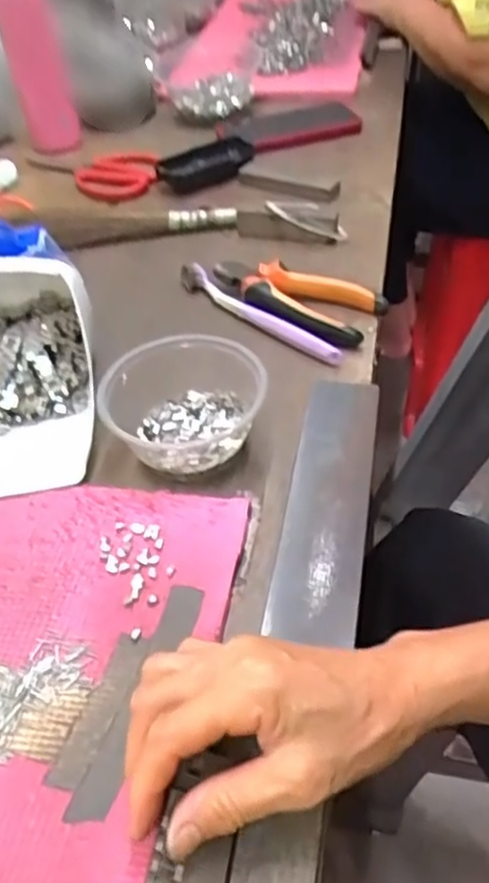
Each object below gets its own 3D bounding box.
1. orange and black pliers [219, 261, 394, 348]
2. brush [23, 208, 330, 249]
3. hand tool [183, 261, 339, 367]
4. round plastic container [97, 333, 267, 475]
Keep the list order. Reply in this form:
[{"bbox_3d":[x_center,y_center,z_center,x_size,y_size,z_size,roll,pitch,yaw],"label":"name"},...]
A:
[{"bbox_3d":[0.037,-0.119,0.569,0.149,0.020,0.061,24,53,25],"label":"orange and black pliers"},{"bbox_3d":[-0.078,-0.215,0.670,0.327,0.019,0.055,8,47,12],"label":"brush"},{"bbox_3d":[0.008,-0.107,0.566,0.018,0.014,0.180,-34,53,-26],"label":"hand tool"},{"bbox_3d":[-0.042,-0.028,0.462,0.100,0.050,0.095,-2,46,2],"label":"round plastic container"}]

